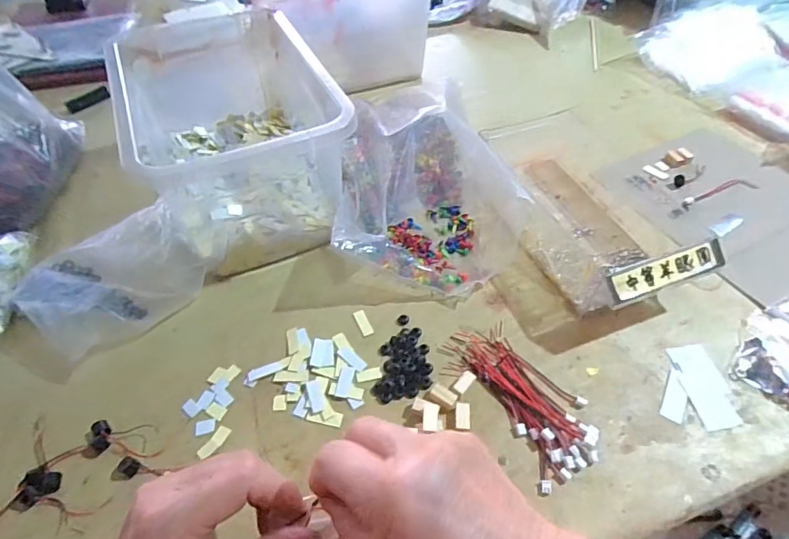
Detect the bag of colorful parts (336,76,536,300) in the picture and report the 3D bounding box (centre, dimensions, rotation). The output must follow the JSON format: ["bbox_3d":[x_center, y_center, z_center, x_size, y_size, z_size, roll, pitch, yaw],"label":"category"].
[{"bbox_3d":[0.039,-0.088,0.479,0.186,0.091,0.215,0,50,0],"label":"bag of colorful parts"}]

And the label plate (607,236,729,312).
[{"bbox_3d":[0.230,0.000,0.395,0.117,0.005,0.028,-18,79,-13],"label":"label plate"}]

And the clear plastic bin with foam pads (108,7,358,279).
[{"bbox_3d":[-0.177,-0.157,0.503,0.184,0.132,0.302,-19,53,-15],"label":"clear plastic bin with foam pads"}]

